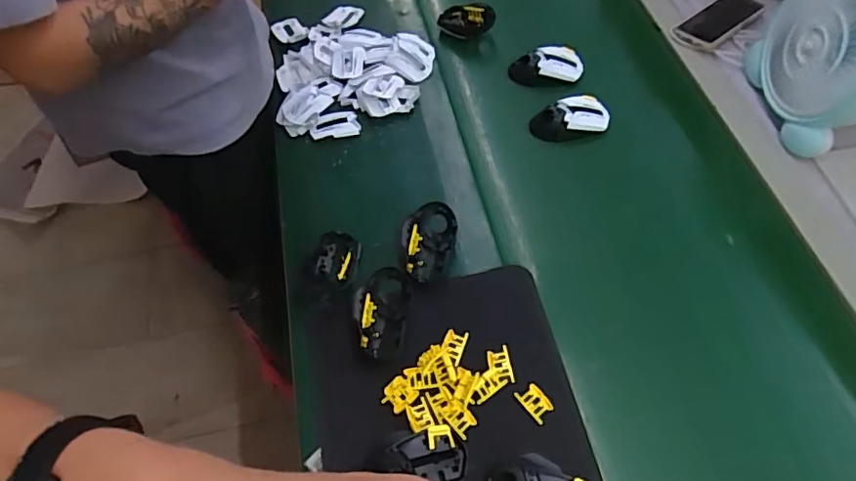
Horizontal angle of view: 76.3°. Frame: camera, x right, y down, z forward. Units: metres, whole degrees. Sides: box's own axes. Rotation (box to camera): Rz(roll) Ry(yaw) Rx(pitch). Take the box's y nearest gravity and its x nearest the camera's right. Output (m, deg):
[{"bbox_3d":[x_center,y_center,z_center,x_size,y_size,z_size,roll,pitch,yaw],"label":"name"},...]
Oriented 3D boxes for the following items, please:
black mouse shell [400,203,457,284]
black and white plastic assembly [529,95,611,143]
[{"bbox_3d":[-0.001,0.003,0.759,0.070,0.035,0.112,17,59,13],"label":"black mouse shell"},{"bbox_3d":[0.230,-0.195,0.871,0.124,0.040,0.057,-11,57,-4],"label":"black and white plastic assembly"}]

